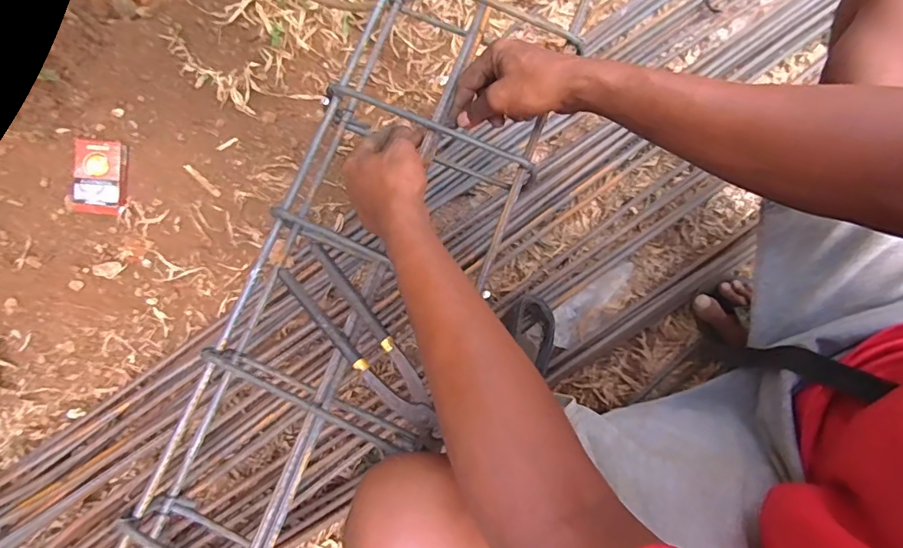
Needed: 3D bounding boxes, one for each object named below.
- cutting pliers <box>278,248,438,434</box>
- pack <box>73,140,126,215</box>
[{"bbox_3d":[-0.080,0.062,0.449,0.047,0.015,0.206,-39,81,-8],"label":"cutting pliers"},{"bbox_3d":[-0.469,-0.131,0.645,0.058,0.016,0.099,1,87,-22],"label":"pack"}]

